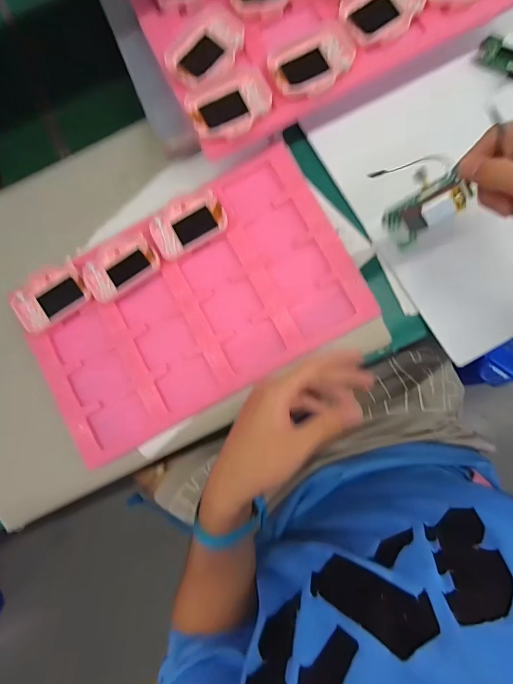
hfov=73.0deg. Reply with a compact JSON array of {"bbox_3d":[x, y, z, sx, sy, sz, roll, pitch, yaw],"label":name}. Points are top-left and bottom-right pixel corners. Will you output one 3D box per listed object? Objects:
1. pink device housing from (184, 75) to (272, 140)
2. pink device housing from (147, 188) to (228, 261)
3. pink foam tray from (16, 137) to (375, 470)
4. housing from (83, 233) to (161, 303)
[{"bbox_3d":[-0.028,-0.243,0.358,0.081,0.012,0.058,-20,84,2],"label":"pink device housing"},{"bbox_3d":[-0.079,-0.137,0.400,0.085,0.018,0.054,-30,83,1],"label":"pink device housing"},{"bbox_3d":[-0.073,-0.039,0.396,0.362,0.013,0.216,-28,82,2],"label":"pink foam tray"},{"bbox_3d":[-0.156,-0.087,0.402,0.083,0.018,0.050,-36,83,0],"label":"housing"}]

